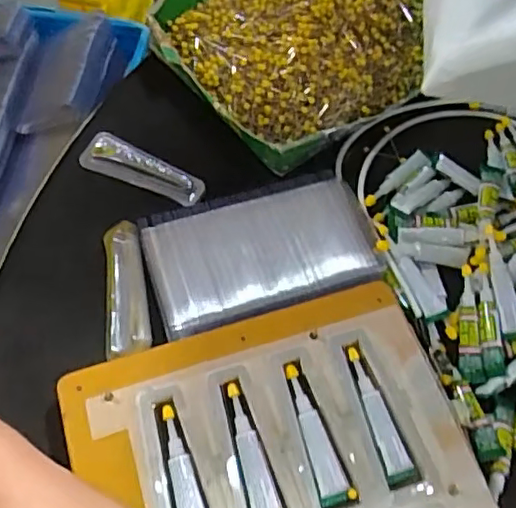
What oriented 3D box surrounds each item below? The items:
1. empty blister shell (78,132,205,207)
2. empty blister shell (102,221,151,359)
[{"bbox_3d":[-0.093,-0.069,0.486,0.101,0.015,0.031,21,65,7],"label":"empty blister shell"},{"bbox_3d":[-0.095,0.025,0.434,0.030,0.012,0.098,-6,64,-6],"label":"empty blister shell"}]

